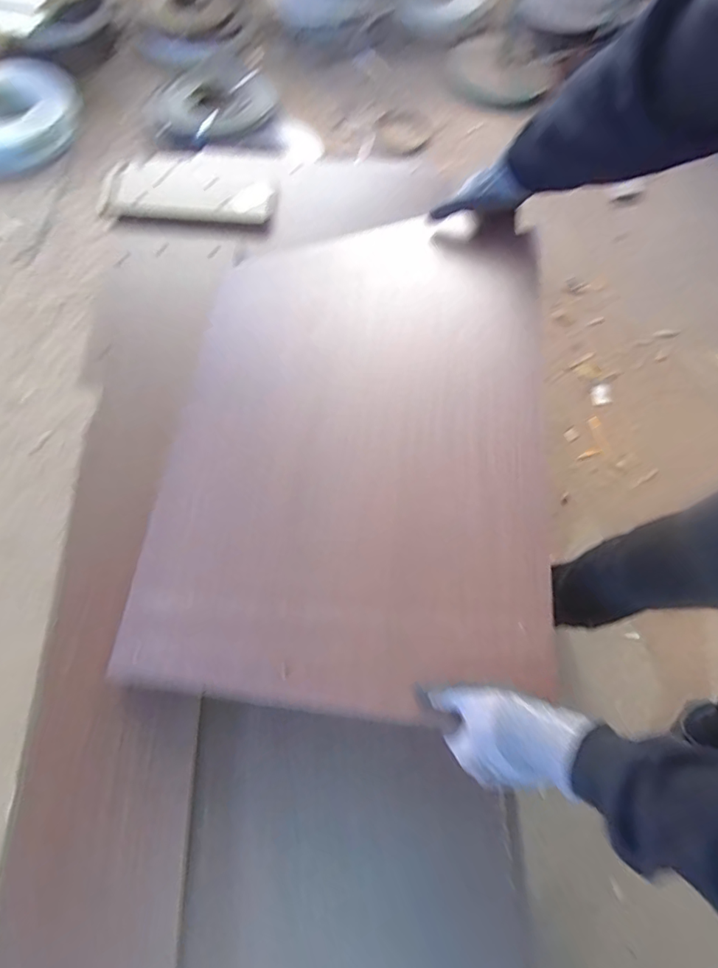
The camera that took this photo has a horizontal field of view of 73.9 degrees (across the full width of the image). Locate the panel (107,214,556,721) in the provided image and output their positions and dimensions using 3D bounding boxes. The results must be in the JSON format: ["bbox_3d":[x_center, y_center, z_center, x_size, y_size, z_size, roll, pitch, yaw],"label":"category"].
[{"bbox_3d":[-0.028,-0.072,0.642,0.504,0.023,0.682,-1,66,18],"label":"panel"}]

